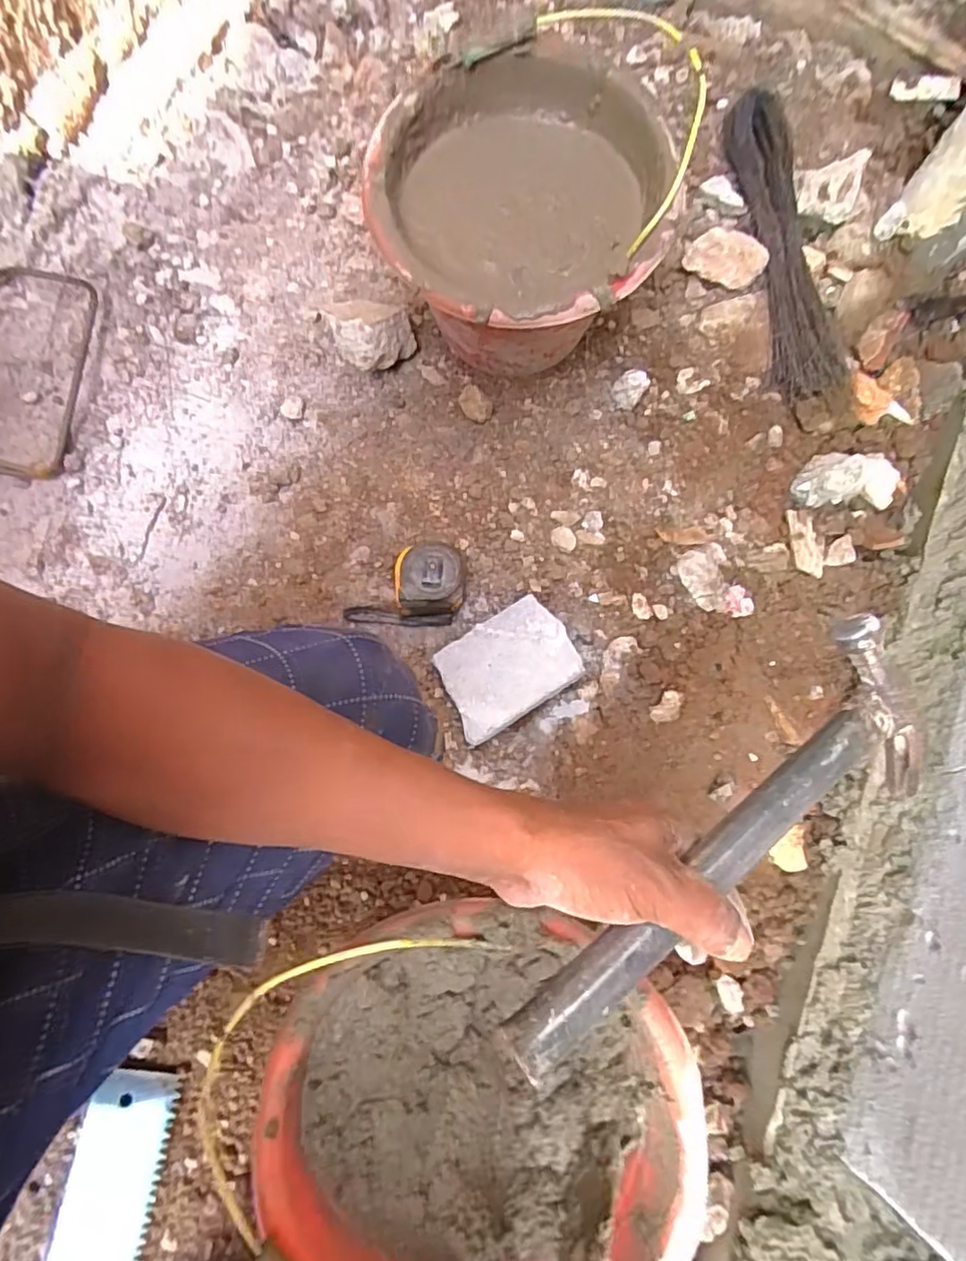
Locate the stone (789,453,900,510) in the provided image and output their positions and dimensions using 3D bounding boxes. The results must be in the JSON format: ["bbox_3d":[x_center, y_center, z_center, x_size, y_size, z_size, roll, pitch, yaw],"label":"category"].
[{"bbox_3d":[0.446,-0.186,0.747,0.135,0.036,0.074,-2,76,-2],"label":"stone"}]

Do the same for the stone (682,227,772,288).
[{"bbox_3d":[0.297,-0.459,0.751,0.100,0.043,0.062,13,76,2],"label":"stone"}]

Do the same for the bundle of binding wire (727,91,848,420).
[{"bbox_3d":[0.381,-0.472,0.761,0.094,0.065,0.429,-6,76,-3],"label":"bundle of binding wire"}]

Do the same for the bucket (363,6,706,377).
[{"bbox_3d":[0.037,-0.400,0.641,0.276,0.187,0.277,0,76,-1],"label":"bucket"}]

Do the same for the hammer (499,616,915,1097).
[{"bbox_3d":[0.129,0.112,0.313,0.289,0.048,0.096,-33,79,-22],"label":"hammer"}]

